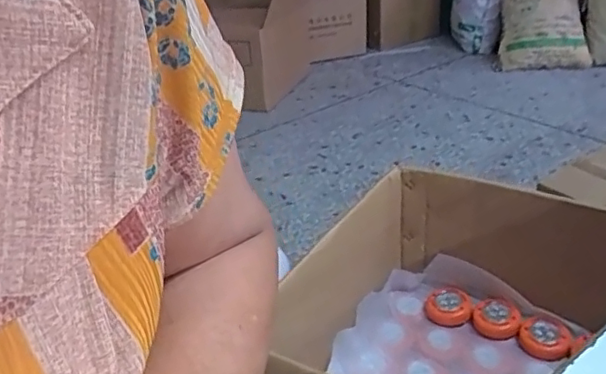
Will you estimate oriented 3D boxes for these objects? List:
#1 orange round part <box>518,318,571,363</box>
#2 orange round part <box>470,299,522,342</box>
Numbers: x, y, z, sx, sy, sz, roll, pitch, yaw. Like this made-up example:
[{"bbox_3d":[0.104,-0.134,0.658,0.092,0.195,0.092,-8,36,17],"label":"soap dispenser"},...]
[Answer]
[{"bbox_3d":[0.345,0.220,0.851,0.069,0.018,0.062,3,65,33],"label":"orange round part"},{"bbox_3d":[0.288,0.198,0.887,0.063,0.013,0.066,-8,67,19],"label":"orange round part"}]

